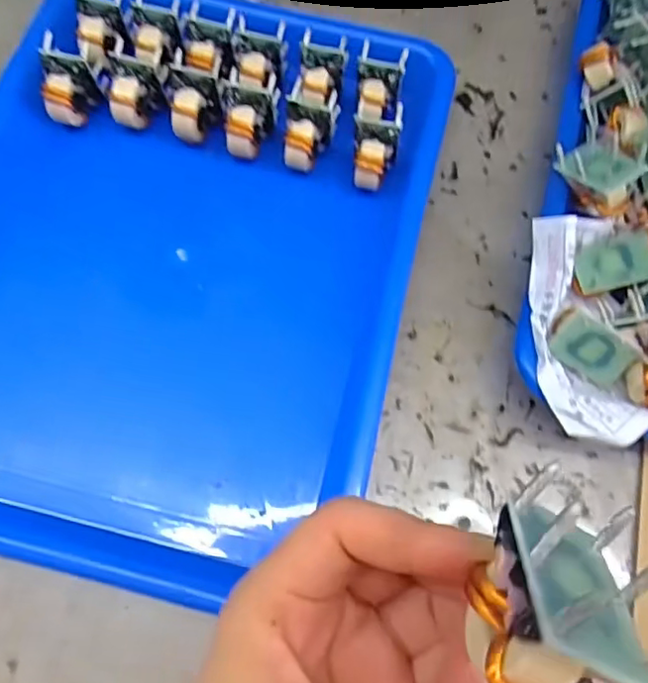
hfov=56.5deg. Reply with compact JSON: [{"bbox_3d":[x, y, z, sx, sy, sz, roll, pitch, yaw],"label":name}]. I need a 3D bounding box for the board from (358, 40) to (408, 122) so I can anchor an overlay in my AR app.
[{"bbox_3d":[0.032,-0.148,0.348,0.026,0.011,0.041,10,92,-1],"label":"board"}]

